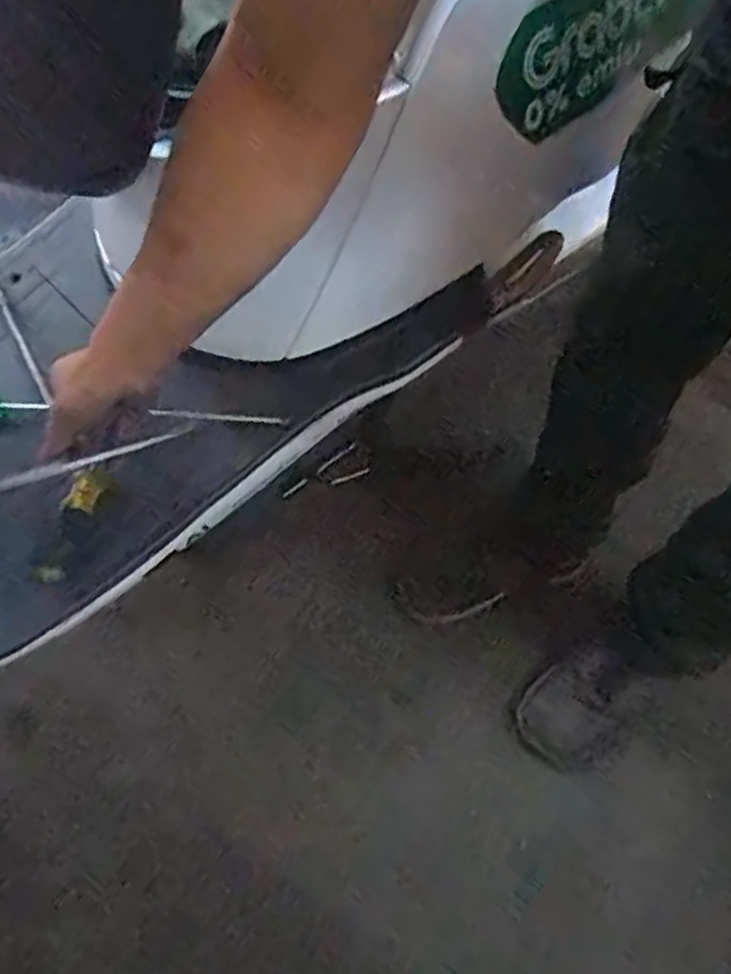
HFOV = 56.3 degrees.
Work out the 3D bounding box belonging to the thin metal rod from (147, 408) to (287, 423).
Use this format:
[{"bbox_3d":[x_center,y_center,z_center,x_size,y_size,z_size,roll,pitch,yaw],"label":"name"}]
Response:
[{"bbox_3d":[-0.137,-0.067,0.646,0.129,0.006,0.004,2,58,-21],"label":"thin metal rod"}]

